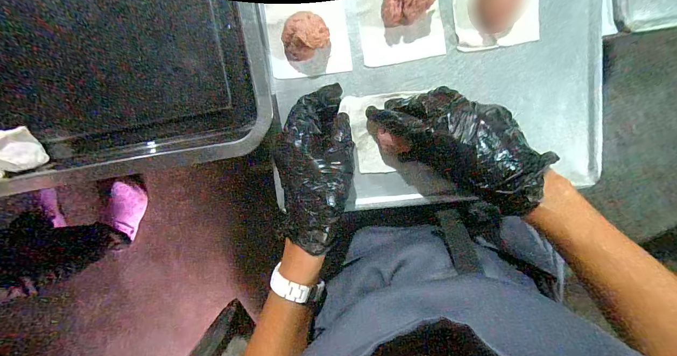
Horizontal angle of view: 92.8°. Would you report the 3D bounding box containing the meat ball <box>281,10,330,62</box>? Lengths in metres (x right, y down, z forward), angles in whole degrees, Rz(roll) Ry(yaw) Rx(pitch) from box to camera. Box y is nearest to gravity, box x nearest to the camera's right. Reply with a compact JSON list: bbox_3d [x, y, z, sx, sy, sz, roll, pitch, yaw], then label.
[{"bbox_3d":[-0.033,-0.134,0.311,0.045,0.034,0.037,-43,93,7],"label":"meat ball"}]

